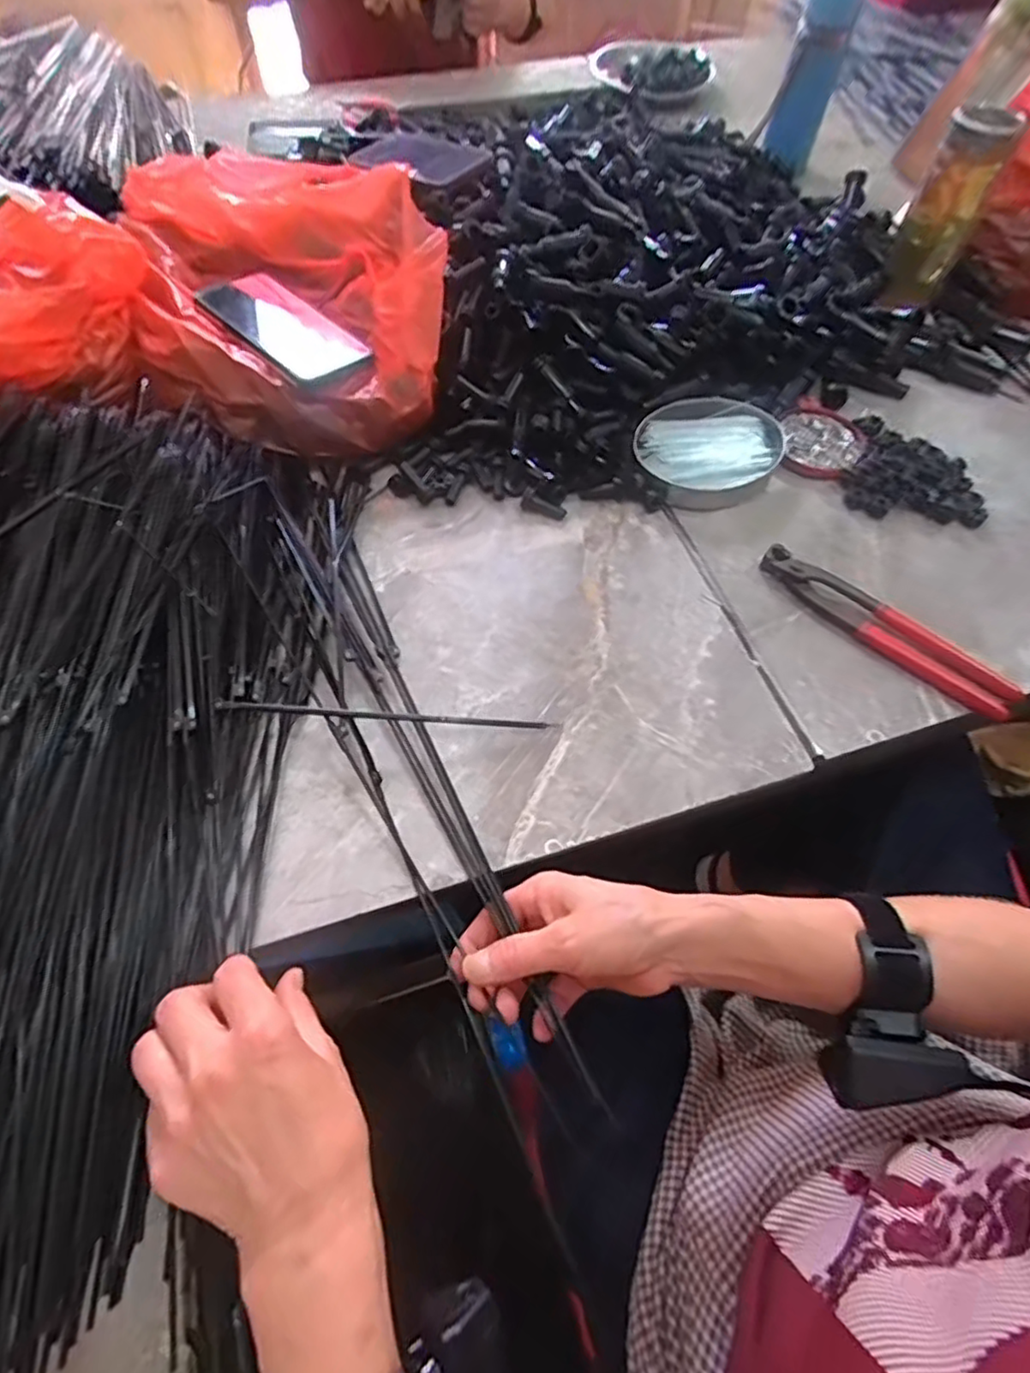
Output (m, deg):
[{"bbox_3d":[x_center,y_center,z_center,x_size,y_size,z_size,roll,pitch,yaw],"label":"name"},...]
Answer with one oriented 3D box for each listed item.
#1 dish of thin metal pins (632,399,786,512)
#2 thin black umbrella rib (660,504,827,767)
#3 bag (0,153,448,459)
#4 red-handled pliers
[{"bbox_3d":[0.183,-0.214,0.590,0.139,0.029,0.109,-21,63,-12],"label":"dish of thin metal pins"},{"bbox_3d":[0.173,-0.052,0.507,0.011,0.005,0.252,-16,62,-10],"label":"thin black umbrella rib"},{"bbox_3d":[-0.282,-0.348,0.569,0.422,0.165,0.329,-16,62,-10],"label":"bag"},{"bbox_3d":[0.280,-0.045,0.489,0.201,0.019,0.042,38,67,18],"label":"red-handled pliers"}]

